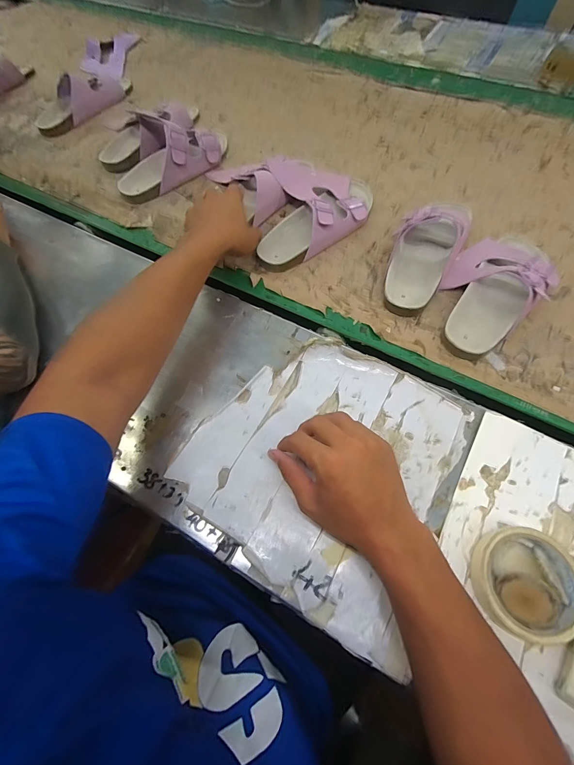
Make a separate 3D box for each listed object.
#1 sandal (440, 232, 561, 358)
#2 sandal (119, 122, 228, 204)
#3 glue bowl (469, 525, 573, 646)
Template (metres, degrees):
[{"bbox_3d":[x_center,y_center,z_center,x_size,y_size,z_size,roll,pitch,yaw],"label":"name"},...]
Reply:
[{"bbox_3d":[0.296,-0.148,0.472,0.136,0.057,0.252,35,68,22],"label":"sandal"},{"bbox_3d":[-0.208,-0.417,0.615,0.220,0.073,0.078,-28,61,-11],"label":"sandal"},{"bbox_3d":[0.228,0.189,0.315,0.092,0.037,0.091,33,68,21],"label":"glue bowl"}]

